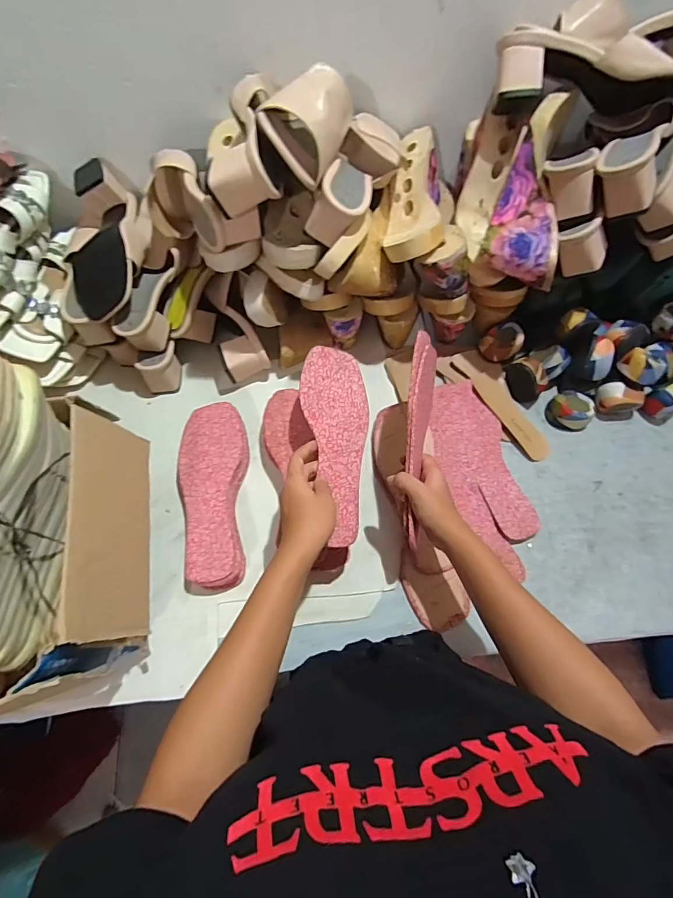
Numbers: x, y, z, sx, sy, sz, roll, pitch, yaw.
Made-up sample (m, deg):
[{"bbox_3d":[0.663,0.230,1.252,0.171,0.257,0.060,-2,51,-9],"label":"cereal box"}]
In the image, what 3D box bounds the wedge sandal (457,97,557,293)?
[{"bbox_3d":[0.214,-0.303,0.560,0.080,0.100,0.219,-10,66,-5],"label":"wedge sandal"}]

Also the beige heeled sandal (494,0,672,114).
[{"bbox_3d":[0.309,-0.449,0.511,0.237,0.082,0.096,8,66,3],"label":"beige heeled sandal"}]

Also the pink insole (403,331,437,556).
[{"bbox_3d":[0.100,-0.011,0.522,0.013,0.092,0.239,2,85,27],"label":"pink insole"}]

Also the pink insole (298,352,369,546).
[{"bbox_3d":[0.007,-0.010,0.528,0.077,0.005,0.235,-7,77,-15],"label":"pink insole"}]

